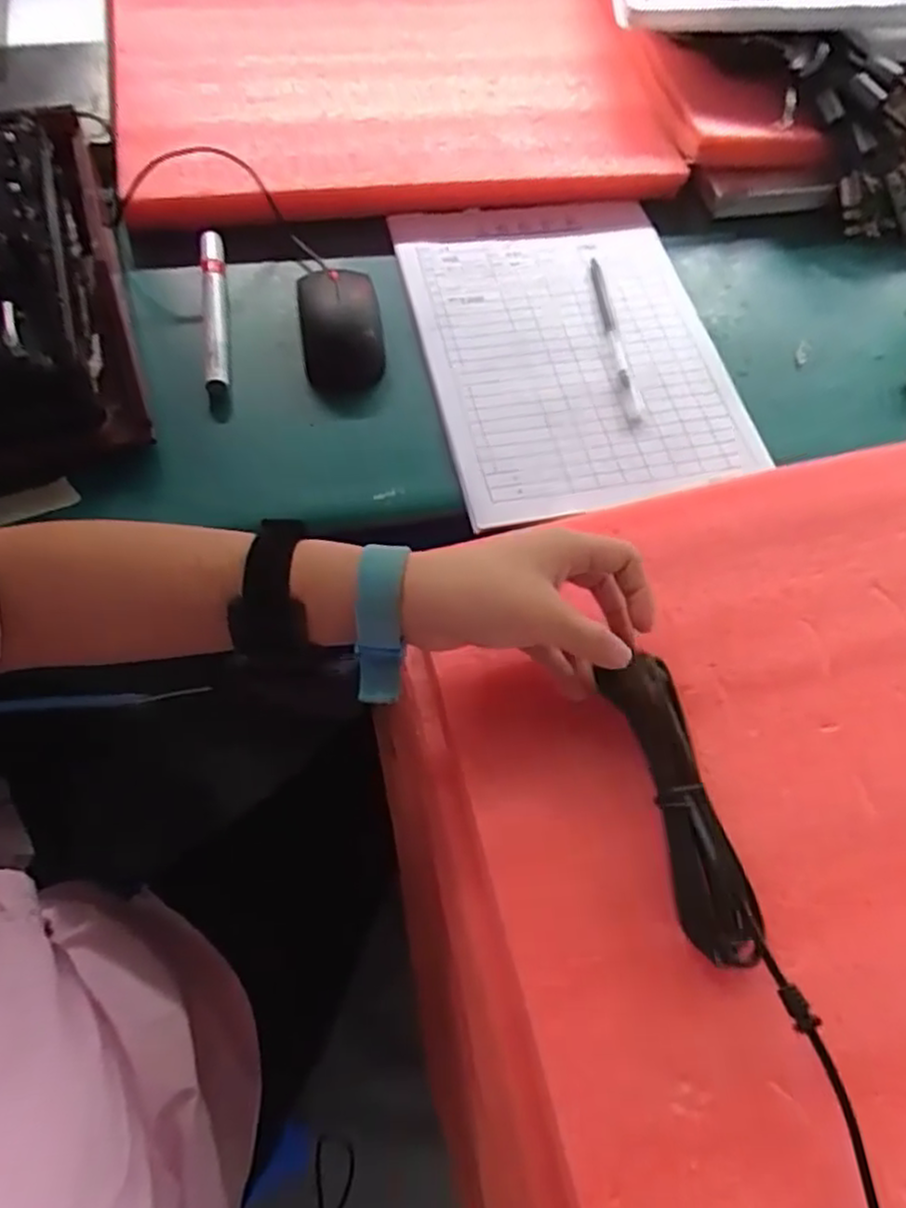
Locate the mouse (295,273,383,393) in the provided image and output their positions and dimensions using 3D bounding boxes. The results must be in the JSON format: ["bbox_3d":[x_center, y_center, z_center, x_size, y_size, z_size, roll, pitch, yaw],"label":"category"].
[{"bbox_3d":[-0.078,-0.191,0.510,0.053,0.031,0.088,-10,65,-8],"label":"mouse"}]

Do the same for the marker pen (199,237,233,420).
[{"bbox_3d":[-0.163,-0.192,0.509,0.017,0.021,0.153,-6,64,-6],"label":"marker pen"}]

